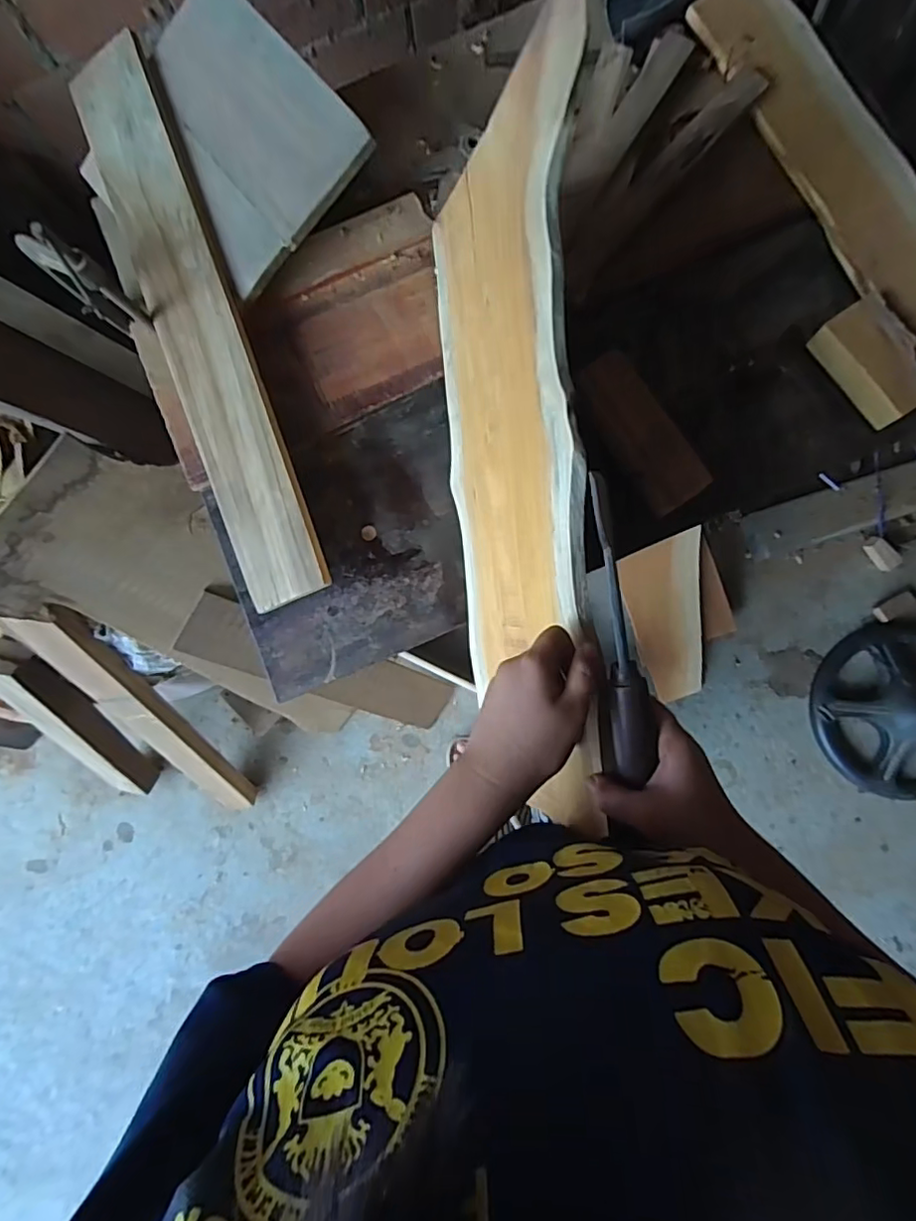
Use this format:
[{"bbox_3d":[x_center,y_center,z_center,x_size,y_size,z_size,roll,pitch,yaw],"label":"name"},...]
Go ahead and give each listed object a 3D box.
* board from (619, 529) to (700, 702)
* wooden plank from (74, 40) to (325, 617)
[{"bbox_3d":[0.470,0.030,1.270,0.169,0.020,0.397,-15,114,3],"label":"board"},{"bbox_3d":[-0.293,-0.319,0.644,0.108,0.017,0.652,-21,87,18],"label":"wooden plank"}]

